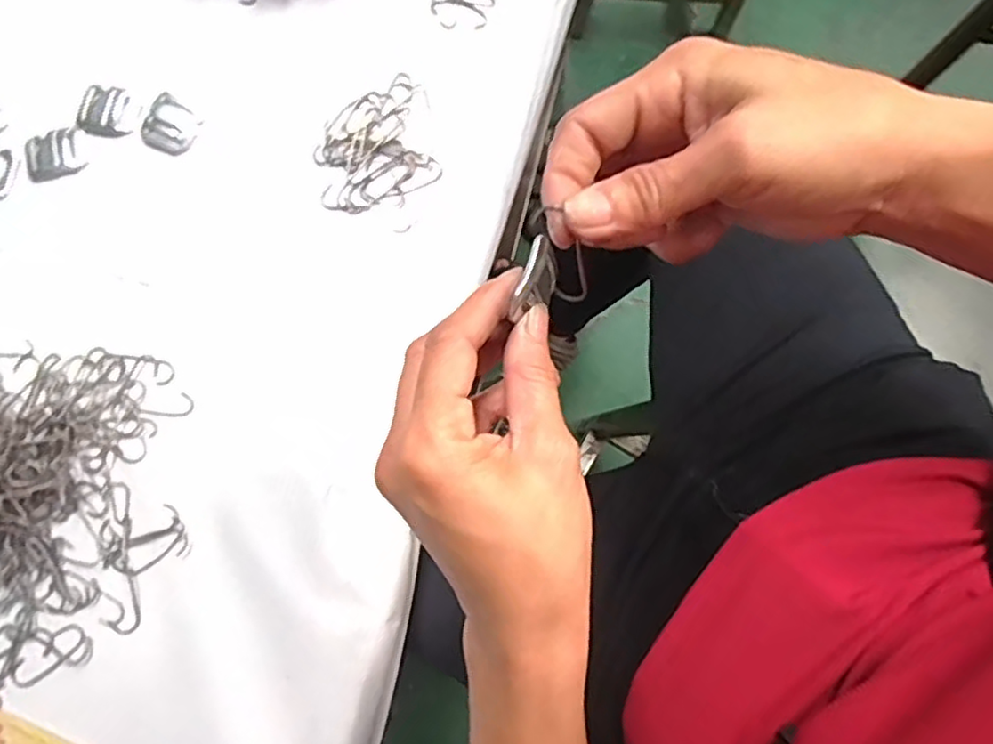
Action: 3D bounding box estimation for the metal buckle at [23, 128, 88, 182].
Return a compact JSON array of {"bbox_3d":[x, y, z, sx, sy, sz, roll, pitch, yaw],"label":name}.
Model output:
[{"bbox_3d":[-0.267,-0.131,0.394,0.032,0.004,0.028,-22,80,-4],"label":"metal buckle"}]

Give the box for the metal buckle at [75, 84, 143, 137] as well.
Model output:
[{"bbox_3d":[-0.235,-0.158,0.400,0.037,0.004,0.031,9,80,2],"label":"metal buckle"}]

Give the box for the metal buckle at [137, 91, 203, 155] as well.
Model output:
[{"bbox_3d":[-0.198,-0.149,0.397,0.033,0.004,0.032,37,82,7],"label":"metal buckle"}]

